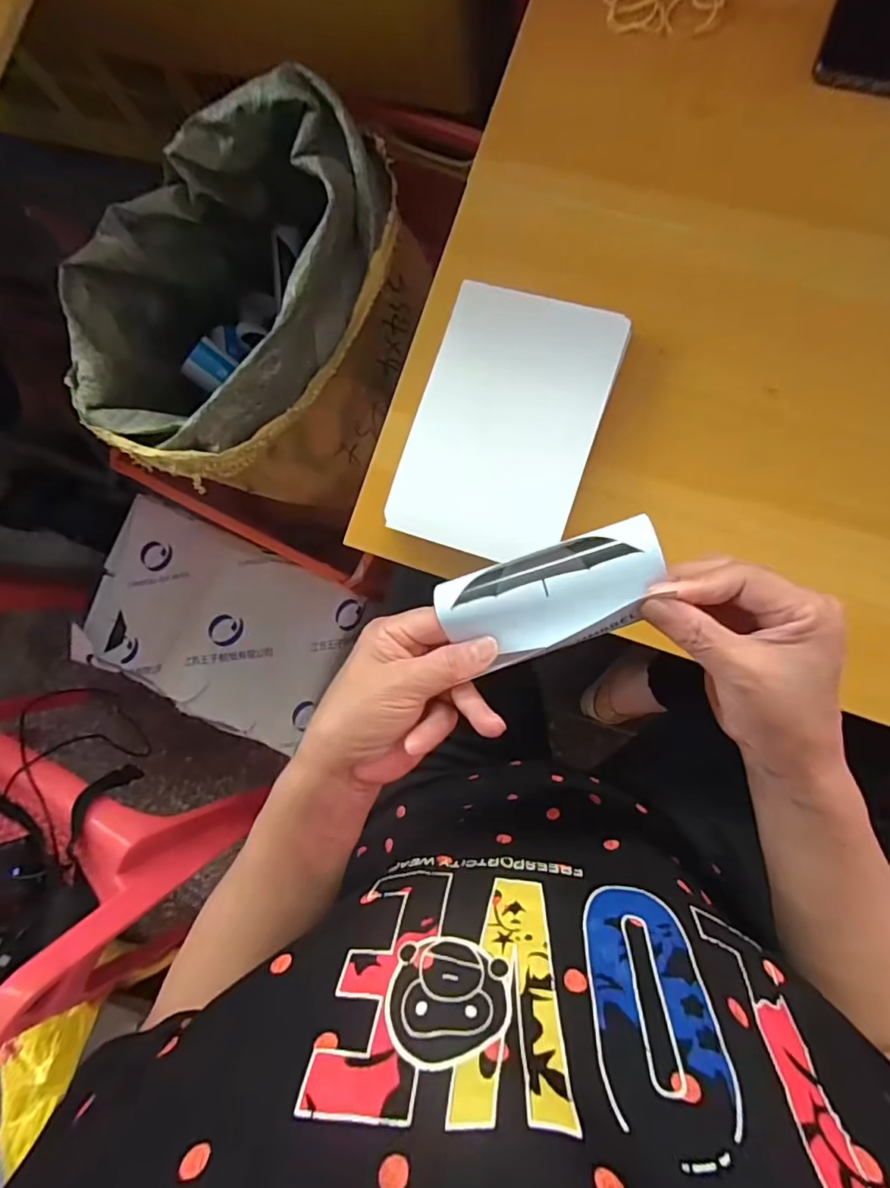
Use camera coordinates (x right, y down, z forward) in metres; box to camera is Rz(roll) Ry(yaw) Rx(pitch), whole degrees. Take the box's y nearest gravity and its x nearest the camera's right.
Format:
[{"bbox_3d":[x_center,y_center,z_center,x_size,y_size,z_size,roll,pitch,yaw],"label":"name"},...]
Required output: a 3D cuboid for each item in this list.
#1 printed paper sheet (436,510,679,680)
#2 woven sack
[{"bbox_3d":[0.056,0.002,0.285,0.114,0.018,0.053,-19,84,17],"label":"printed paper sheet"},{"bbox_3d":[-0.204,-0.285,0.574,0.295,0.227,0.350,20,89,9],"label":"woven sack"}]

